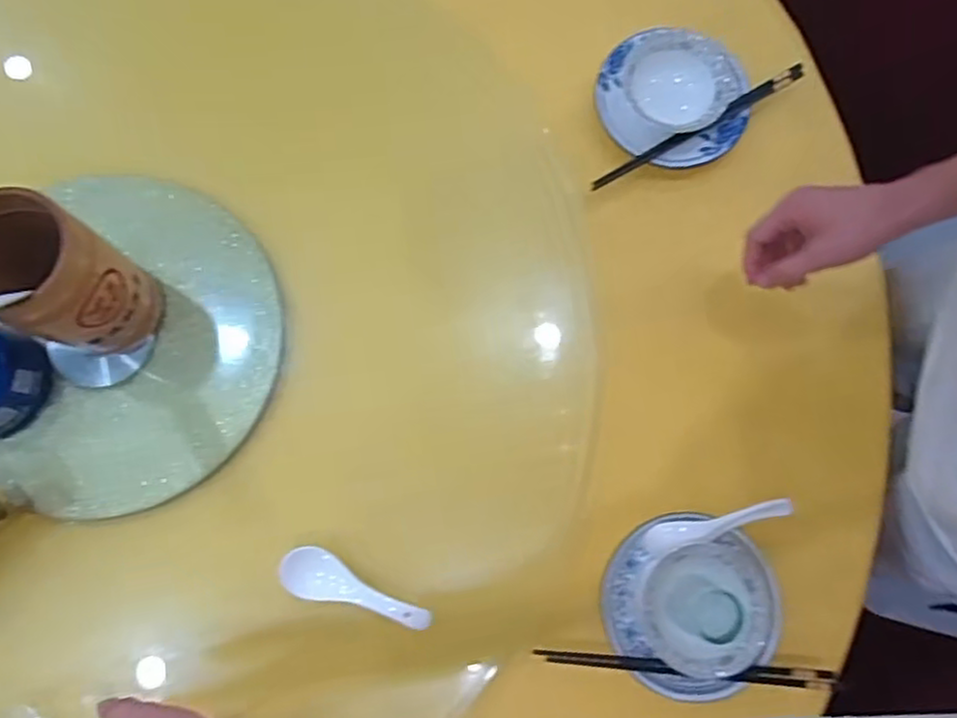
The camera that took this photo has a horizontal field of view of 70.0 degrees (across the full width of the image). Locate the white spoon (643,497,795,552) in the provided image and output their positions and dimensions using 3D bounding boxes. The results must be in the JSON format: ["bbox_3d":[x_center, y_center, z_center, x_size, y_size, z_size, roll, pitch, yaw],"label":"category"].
[{"bbox_3d":[0.220,0.152,0.626,0.132,0.021,0.024,-12,79,-4],"label":"white spoon"}]

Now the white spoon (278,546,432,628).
[{"bbox_3d":[-0.103,0.195,0.586,0.131,0.025,0.040,16,79,2],"label":"white spoon"}]

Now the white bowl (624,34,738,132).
[{"bbox_3d":[0.206,-0.284,0.717,0.097,0.040,0.102,0,79,-1],"label":"white bowl"}]

